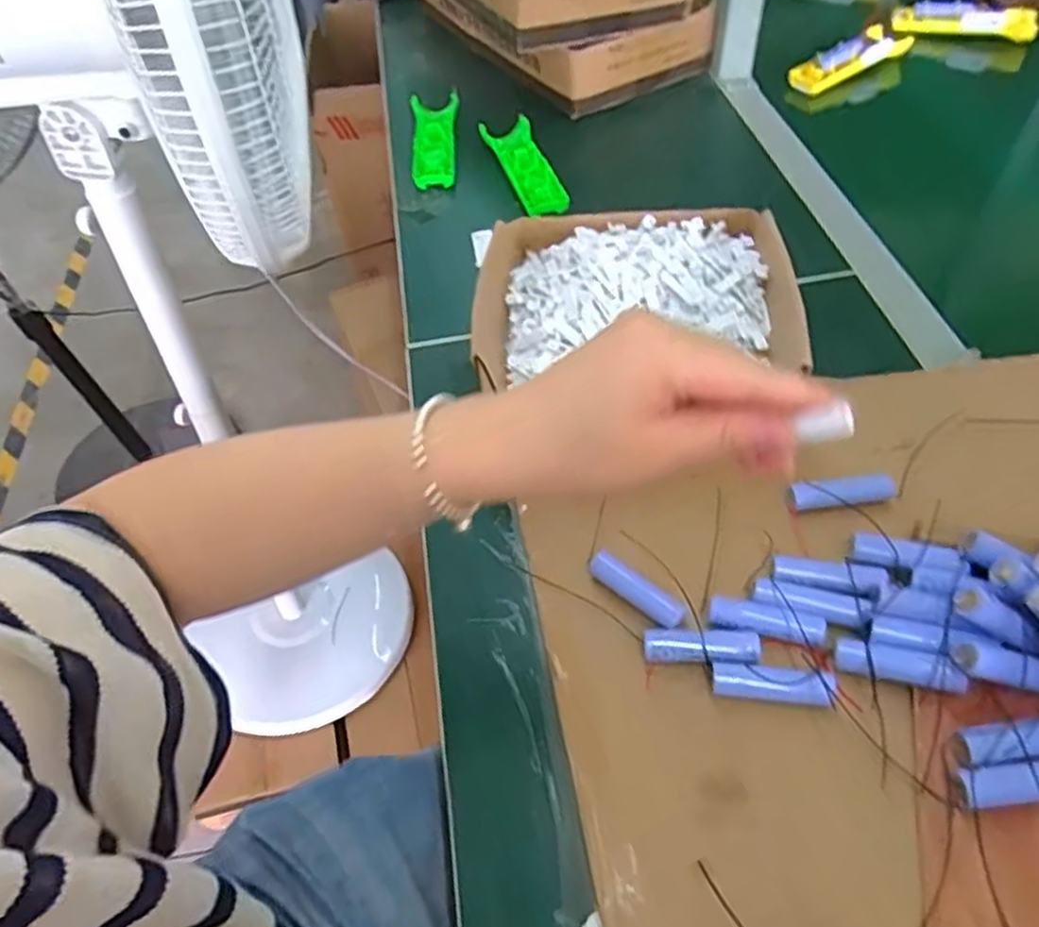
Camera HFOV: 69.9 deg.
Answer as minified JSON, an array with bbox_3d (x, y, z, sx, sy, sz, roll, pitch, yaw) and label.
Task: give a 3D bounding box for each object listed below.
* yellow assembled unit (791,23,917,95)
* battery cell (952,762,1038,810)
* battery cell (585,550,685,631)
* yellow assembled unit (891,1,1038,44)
[{"bbox_3d":[0.405,-0.494,0.906,0.182,0.039,0.041,-29,55,-17],"label":"yellow assembled unit"},{"bbox_3d":[0.253,0.159,0.370,0.068,0.015,0.018,-7,52,-1],"label":"battery cell"},{"bbox_3d":[0.073,0.079,0.467,0.068,0.015,0.020,36,62,28],"label":"battery cell"},{"bbox_3d":[0.568,-0.566,0.948,0.165,0.024,0.048,12,54,14],"label":"yellow assembled unit"}]

